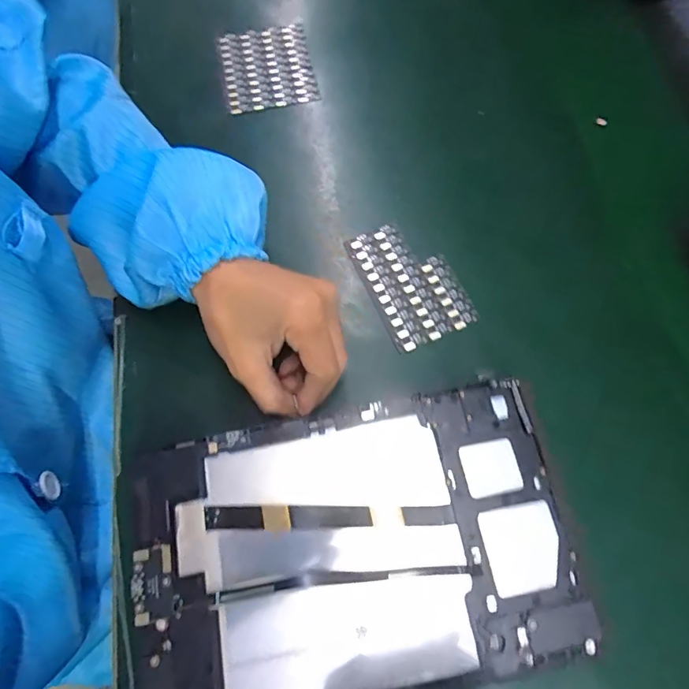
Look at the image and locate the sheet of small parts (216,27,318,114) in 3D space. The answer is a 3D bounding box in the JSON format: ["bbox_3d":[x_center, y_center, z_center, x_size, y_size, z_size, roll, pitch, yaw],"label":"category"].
[{"bbox_3d":[-0.071,-0.255,0.433,0.080,0.009,0.093,-12,68,-5],"label":"sheet of small parts"}]

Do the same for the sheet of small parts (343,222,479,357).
[{"bbox_3d":[0.048,-0.047,0.346,0.061,0.006,0.097,-22,69,-8],"label":"sheet of small parts"}]

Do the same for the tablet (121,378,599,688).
[{"bbox_3d":[-0.002,0.114,0.265,0.244,0.017,0.147,-10,68,-4],"label":"tablet"}]

